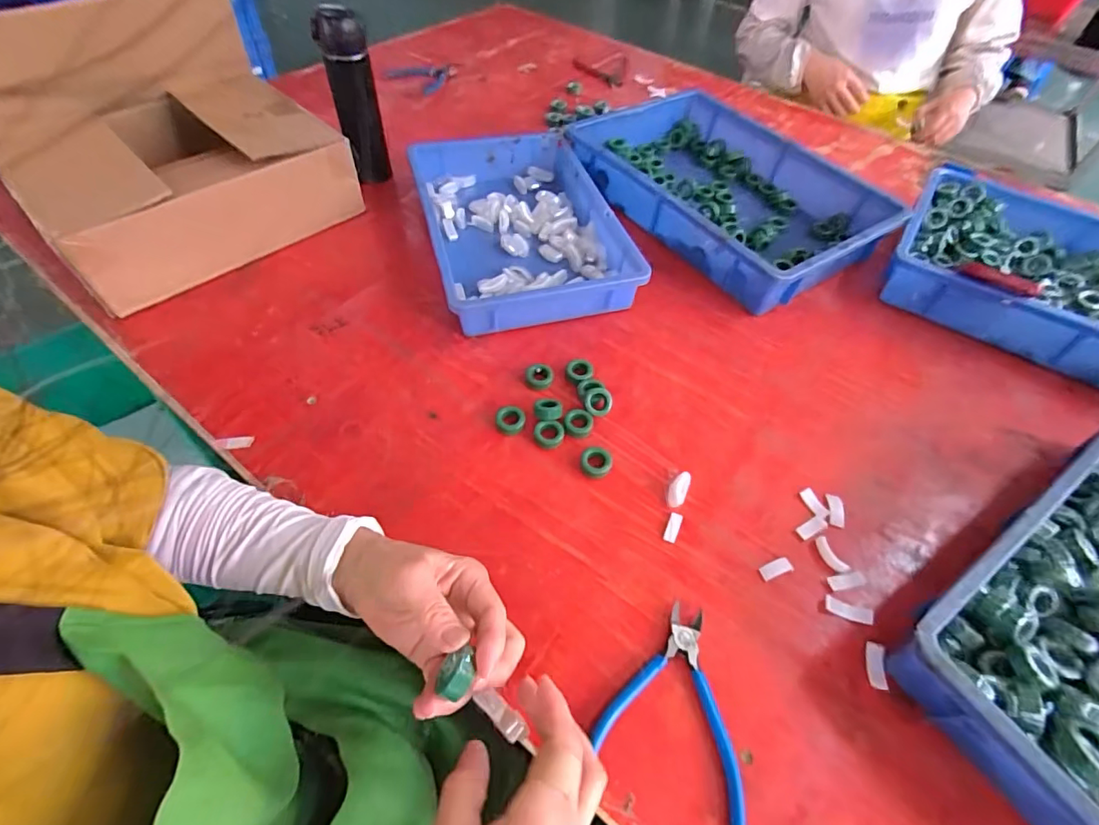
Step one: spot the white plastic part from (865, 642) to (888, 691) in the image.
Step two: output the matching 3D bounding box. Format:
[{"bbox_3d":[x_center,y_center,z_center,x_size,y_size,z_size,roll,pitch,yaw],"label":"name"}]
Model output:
[{"bbox_3d":[0.268,0.206,0.417,0.013,0.007,0.036,16,54,9],"label":"white plastic part"}]

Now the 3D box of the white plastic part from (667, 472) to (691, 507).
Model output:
[{"bbox_3d":[0.125,0.074,0.494,0.018,0.005,0.040,20,54,11],"label":"white plastic part"}]

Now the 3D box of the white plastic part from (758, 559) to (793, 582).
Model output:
[{"bbox_3d":[0.204,0.140,0.458,0.033,0.004,0.013,-15,55,-14],"label":"white plastic part"}]

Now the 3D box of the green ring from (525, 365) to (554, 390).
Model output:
[{"bbox_3d":[-0.012,-0.039,0.569,0.031,0.009,0.032,2,53,-2],"label":"green ring"}]

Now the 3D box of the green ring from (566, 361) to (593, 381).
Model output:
[{"bbox_3d":[0.033,-0.045,0.574,0.029,0.010,0.030,2,53,-2],"label":"green ring"}]

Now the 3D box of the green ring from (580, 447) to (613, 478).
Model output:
[{"bbox_3d":[0.047,0.051,0.510,0.030,0.015,0.030,2,53,-2],"label":"green ring"}]

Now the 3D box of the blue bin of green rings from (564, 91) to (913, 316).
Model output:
[{"bbox_3d":[0.266,-0.336,0.772,0.298,0.077,0.431,-29,60,-23],"label":"blue bin of green rings"}]

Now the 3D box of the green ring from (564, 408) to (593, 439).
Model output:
[{"bbox_3d":[0.031,0.012,0.536,0.030,0.011,0.032,2,53,-2],"label":"green ring"}]

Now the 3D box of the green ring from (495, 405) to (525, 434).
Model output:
[{"bbox_3d":[-0.041,0.009,0.533,0.030,0.014,0.030,2,53,-2],"label":"green ring"}]

